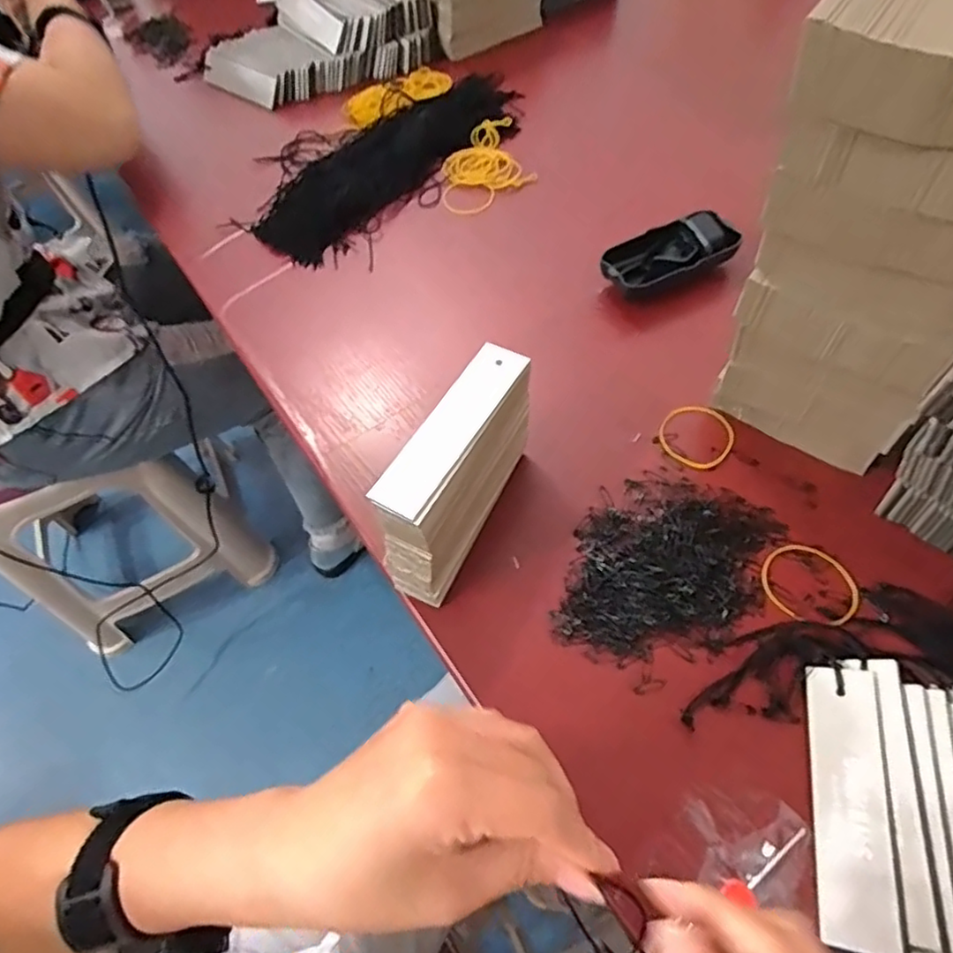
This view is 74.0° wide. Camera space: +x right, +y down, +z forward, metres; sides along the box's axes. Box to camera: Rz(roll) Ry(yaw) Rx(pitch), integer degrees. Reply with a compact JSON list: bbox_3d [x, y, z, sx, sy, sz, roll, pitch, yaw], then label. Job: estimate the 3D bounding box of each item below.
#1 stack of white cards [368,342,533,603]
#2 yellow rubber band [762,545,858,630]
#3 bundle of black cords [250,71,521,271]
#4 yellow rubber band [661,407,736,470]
[{"bbox_3d":[-0.011,-0.002,0.389,0.038,0.083,0.136,23,62,18],"label":"stack of white cards"},{"bbox_3d":[0.200,0.064,0.379,0.048,0.004,0.055,-41,63,-20],"label":"yellow rubber band"},{"bbox_3d":[-0.083,-0.330,0.643,0.130,0.018,0.331,34,66,23],"label":"bundle of black cords"},{"bbox_3d":[0.155,-0.029,0.444,0.048,0.006,0.054,33,64,24],"label":"yellow rubber band"}]

